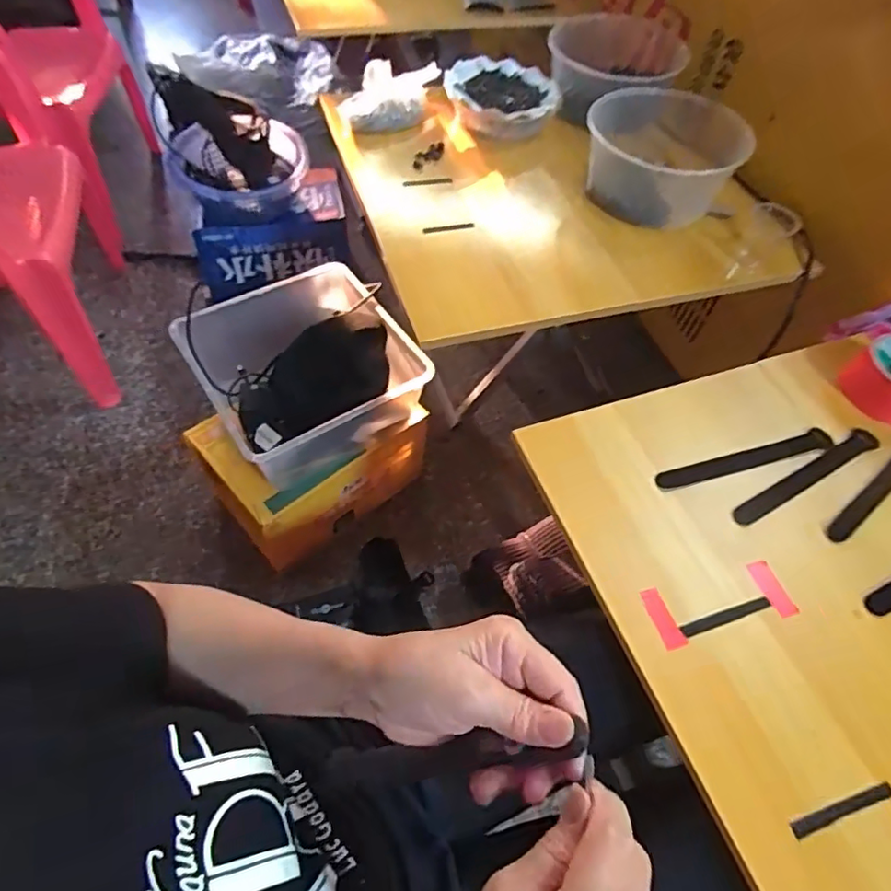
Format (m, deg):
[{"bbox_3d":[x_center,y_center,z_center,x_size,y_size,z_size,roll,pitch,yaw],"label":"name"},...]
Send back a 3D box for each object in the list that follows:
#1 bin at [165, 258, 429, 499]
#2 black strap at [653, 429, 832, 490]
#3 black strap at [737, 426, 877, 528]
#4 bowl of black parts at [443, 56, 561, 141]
[{"bbox_3d":[-0.222,-0.110,0.925,0.299,0.160,0.308,-28,63,-21],"label":"bin"},{"bbox_3d":[0.290,0.013,0.556,0.195,0.004,0.022,-14,56,-14],"label":"black strap"},{"bbox_3d":[0.350,0.027,0.556,0.202,0.004,0.020,-24,60,-21],"label":"black strap"},{"bbox_3d":[0.094,-0.585,0.978,0.189,0.052,0.178,1,56,-4],"label":"bowl of black parts"}]

